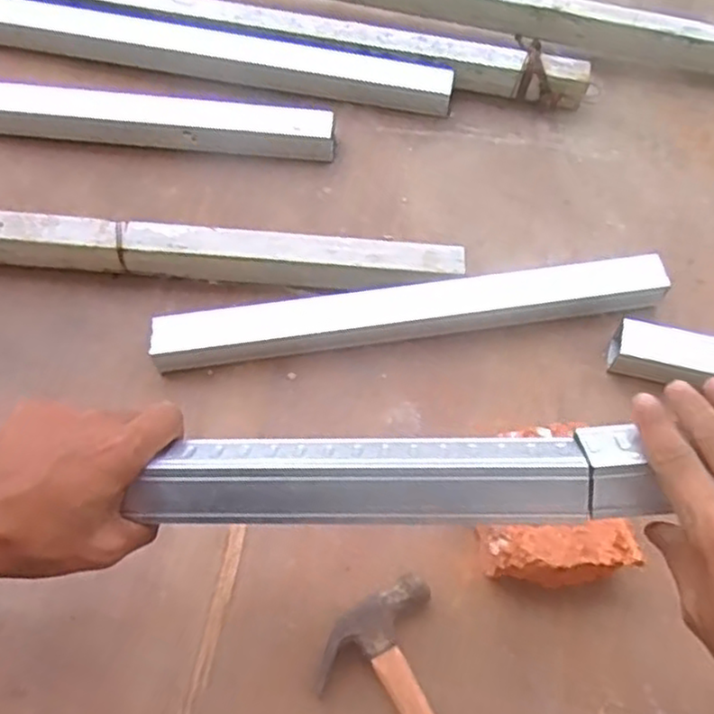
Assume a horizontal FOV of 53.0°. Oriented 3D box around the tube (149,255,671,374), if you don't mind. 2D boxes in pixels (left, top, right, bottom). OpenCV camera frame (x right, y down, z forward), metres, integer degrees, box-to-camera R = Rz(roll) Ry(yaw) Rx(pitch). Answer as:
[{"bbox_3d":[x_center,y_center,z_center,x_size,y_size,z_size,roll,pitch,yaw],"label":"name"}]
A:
[{"bbox_3d":[0.050,-0.041,0.634,0.445,0.047,0.041,-6,62,-7],"label":"tube"}]

